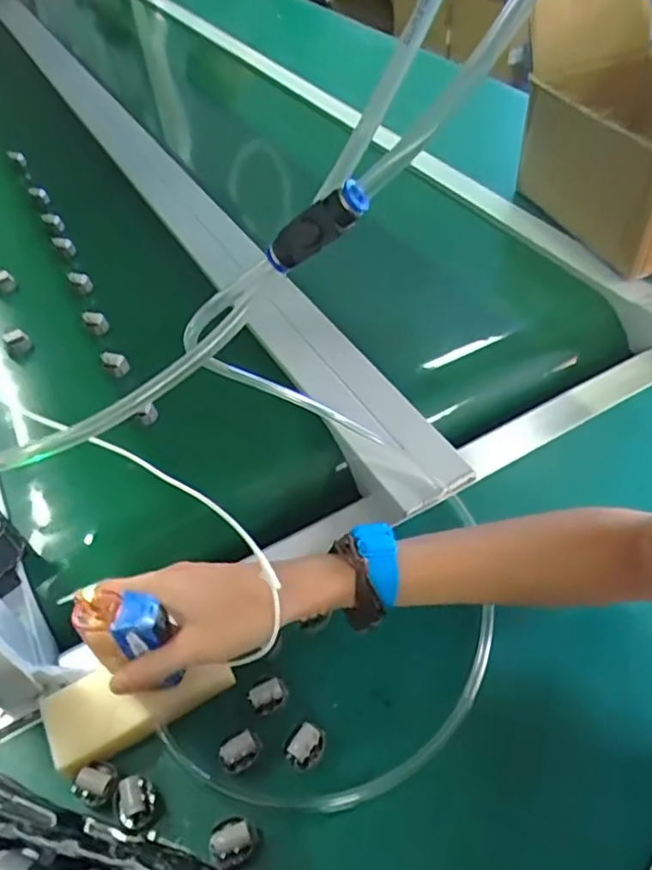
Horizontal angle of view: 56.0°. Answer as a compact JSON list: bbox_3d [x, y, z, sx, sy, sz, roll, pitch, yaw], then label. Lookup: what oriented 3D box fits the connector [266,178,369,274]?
[{"bbox_3d":[-0.006,-0.083,0.248,0.049,0.015,0.012,-29,39,31],"label":"connector"}]

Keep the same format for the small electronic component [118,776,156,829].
[{"bbox_3d":[-0.119,0.227,0.381,0.021,0.023,0.024,-27,52,-18],"label":"small electronic component"}]

